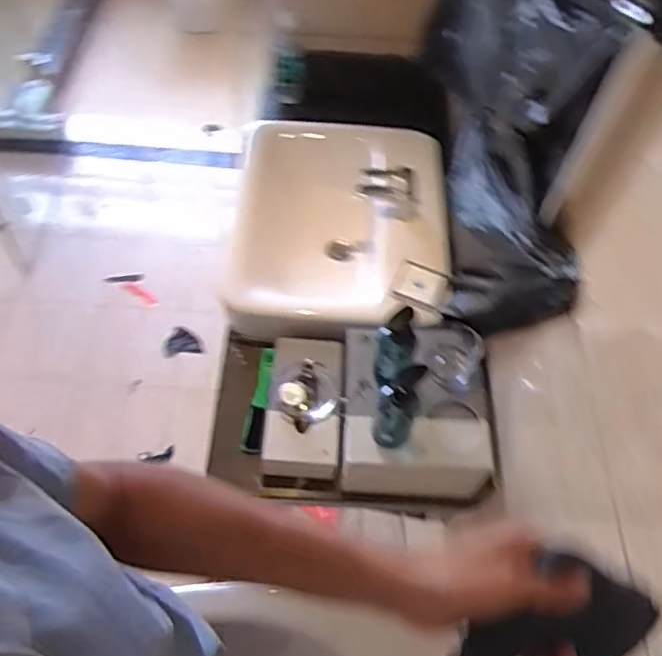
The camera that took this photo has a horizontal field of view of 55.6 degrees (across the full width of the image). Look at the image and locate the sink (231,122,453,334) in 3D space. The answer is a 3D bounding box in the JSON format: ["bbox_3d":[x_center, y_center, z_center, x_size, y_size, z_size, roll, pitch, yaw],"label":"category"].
[{"bbox_3d":[0.034,-0.225,1.331,0.400,0.217,0.569,6,56,0],"label":"sink"}]

